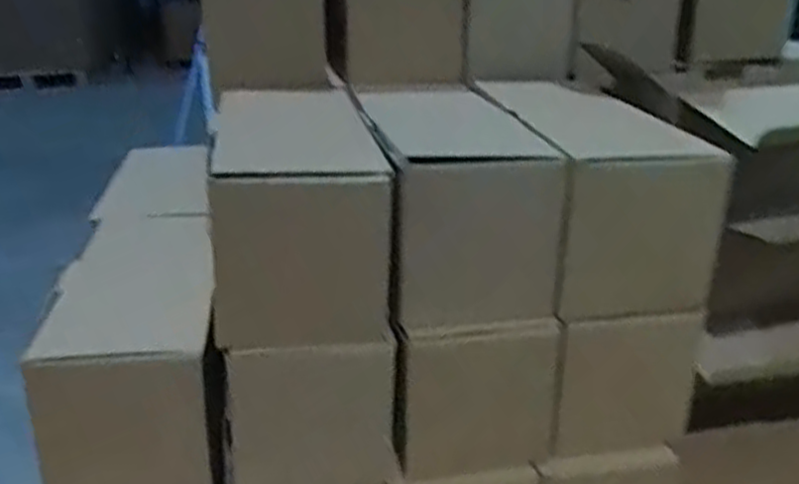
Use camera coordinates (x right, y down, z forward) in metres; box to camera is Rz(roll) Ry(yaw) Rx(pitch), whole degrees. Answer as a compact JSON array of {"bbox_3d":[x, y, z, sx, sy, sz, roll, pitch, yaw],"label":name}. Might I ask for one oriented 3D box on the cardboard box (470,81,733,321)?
[{"bbox_3d":[0.123,-0.038,0.512,0.093,0.098,0.196,-4,21,-5],"label":"cardboard box"}]

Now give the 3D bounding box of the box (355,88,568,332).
[{"bbox_3d":[0.030,-0.030,0.501,0.096,0.105,0.189,-5,22,-8],"label":"box"}]

